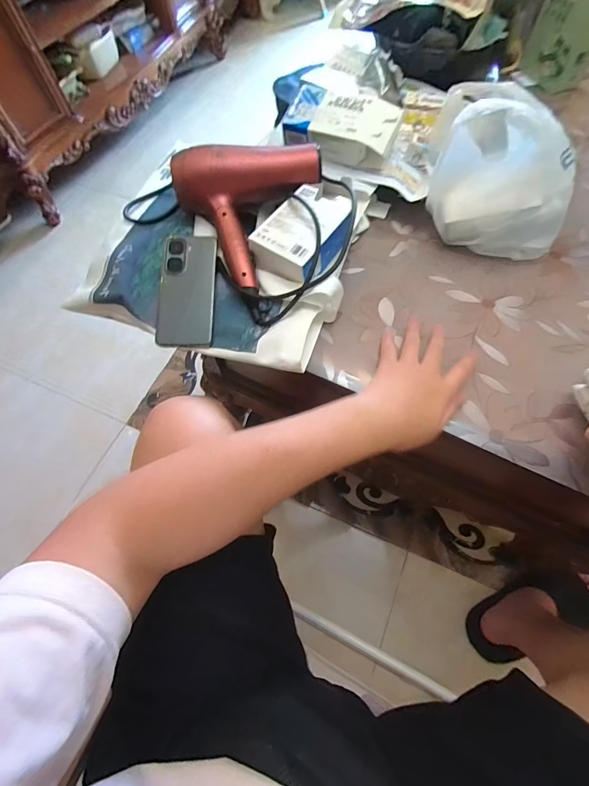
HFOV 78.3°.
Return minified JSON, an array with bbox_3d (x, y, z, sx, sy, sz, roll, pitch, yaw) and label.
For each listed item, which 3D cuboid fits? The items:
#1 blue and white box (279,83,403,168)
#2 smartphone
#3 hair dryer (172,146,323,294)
[{"bbox_3d":[0.072,-0.409,0.555,0.171,0.045,0.104,26,81,11],"label":"blue and white box"},{"bbox_3d":[-0.150,-0.143,0.503,0.076,0.013,0.163,1,80,4],"label":"smartphone"},{"bbox_3d":[-0.038,-0.274,0.501,0.197,0.088,0.173,-33,67,-12],"label":"hair dryer"}]

